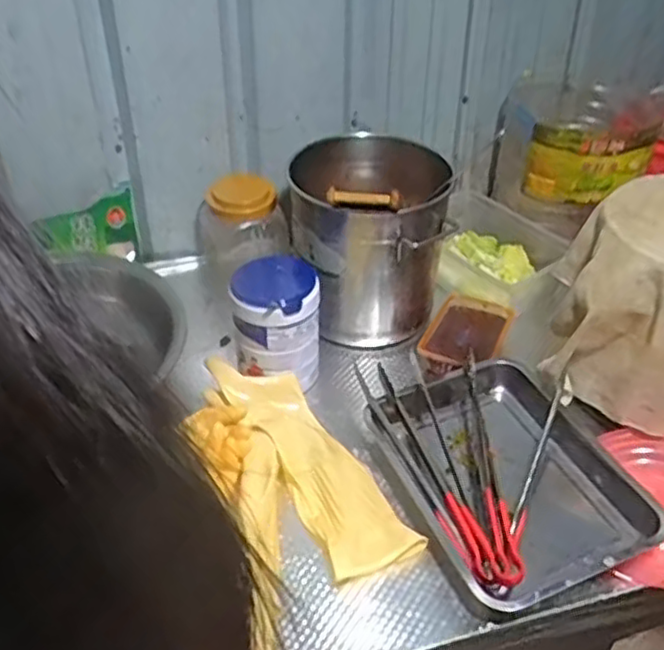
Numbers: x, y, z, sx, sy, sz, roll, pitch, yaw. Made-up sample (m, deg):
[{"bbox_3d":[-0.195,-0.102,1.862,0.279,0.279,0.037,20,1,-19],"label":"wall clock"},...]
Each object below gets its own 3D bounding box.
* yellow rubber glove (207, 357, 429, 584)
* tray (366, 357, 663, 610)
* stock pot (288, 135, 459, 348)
[{"bbox_3d":[-0.028,0.168,0.932,0.113,0.071,0.369,-19,40,-25],"label":"yellow rubber glove"},{"bbox_3d":[0.223,0.177,0.909,0.257,0.056,0.350,-13,38,-19],"label":"tray"},{"bbox_3d":[0.063,-0.135,1.114,0.226,0.284,0.280,4,36,5],"label":"stock pot"}]

